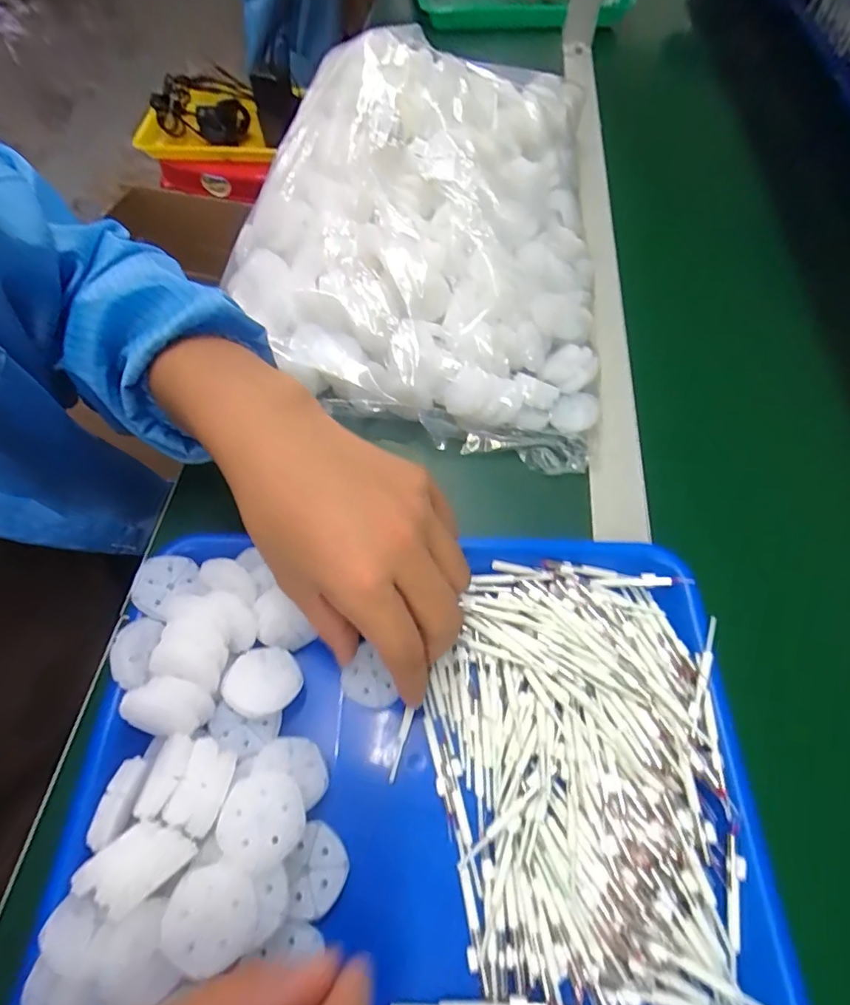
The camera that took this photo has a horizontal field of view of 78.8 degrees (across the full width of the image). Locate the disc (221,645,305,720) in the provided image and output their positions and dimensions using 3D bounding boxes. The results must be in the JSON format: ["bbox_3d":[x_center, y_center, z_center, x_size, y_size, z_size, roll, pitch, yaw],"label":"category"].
[{"bbox_3d":[-0.089,0.099,0.286,0.040,0.013,0.037,0,60,-1],"label":"disc"}]

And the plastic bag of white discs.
[{"bbox_3d":[0.011,-0.240,0.444,0.304,0.100,0.393,11,61,5],"label":"plastic bag of white discs"}]

